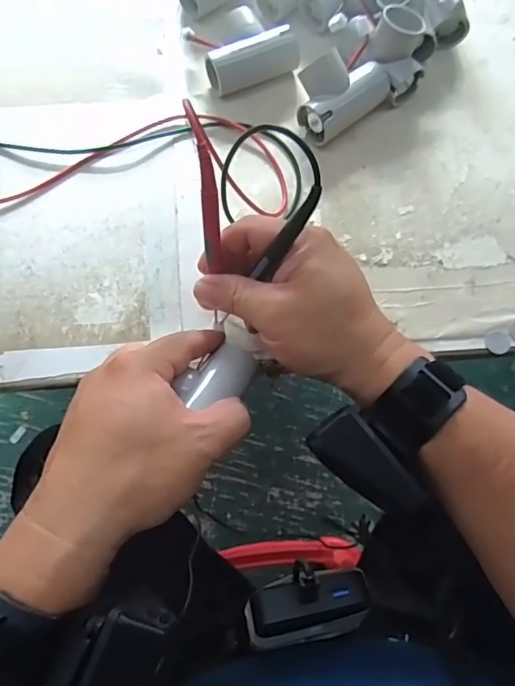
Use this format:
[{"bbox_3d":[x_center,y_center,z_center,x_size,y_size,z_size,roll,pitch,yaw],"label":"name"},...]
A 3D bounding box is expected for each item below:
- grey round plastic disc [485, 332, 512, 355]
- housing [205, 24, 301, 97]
[{"bbox_3d":[0.175,0.000,0.376,0.018,0.004,0.016,-33,75,-12],"label":"grey round plastic disc"},{"bbox_3d":[-0.004,-0.232,0.432,0.074,0.034,0.029,-22,73,-9],"label":"housing"}]

